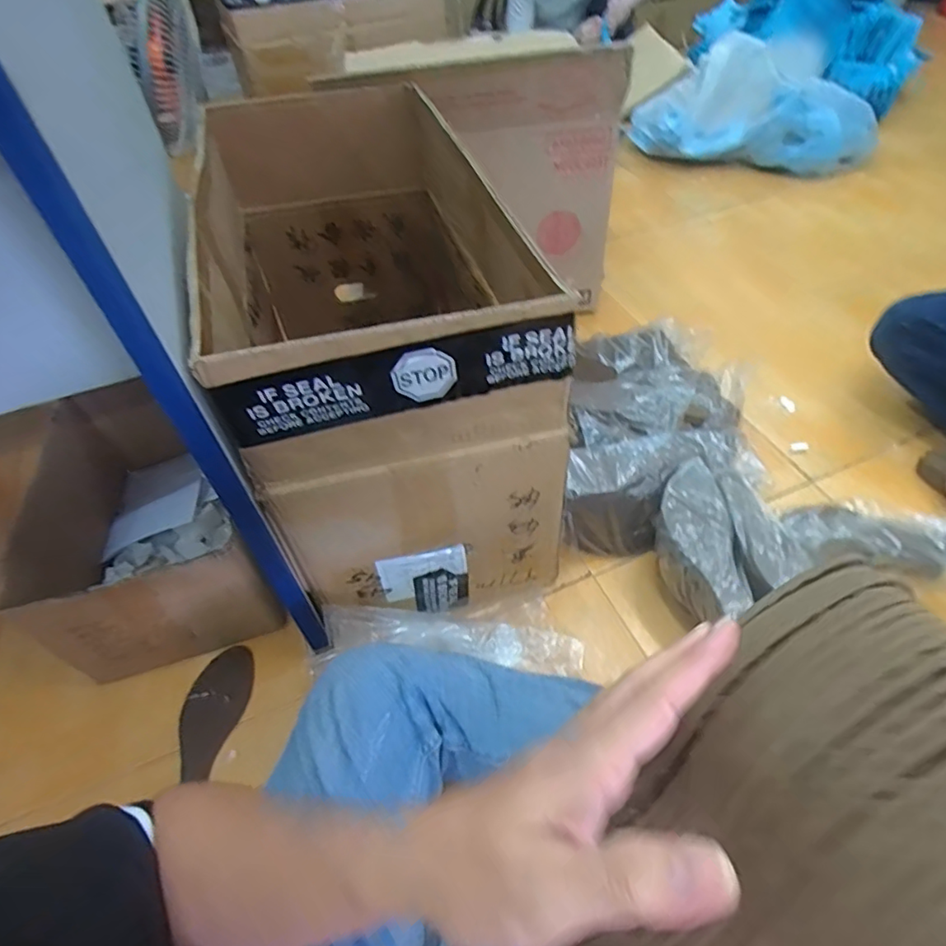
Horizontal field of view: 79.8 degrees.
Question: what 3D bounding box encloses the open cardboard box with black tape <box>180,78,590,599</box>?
[{"bbox_3d":[-0.146,-0.222,0.791,0.318,0.467,0.693,-16,50,-9],"label":"open cardboard box with black tape"}]

